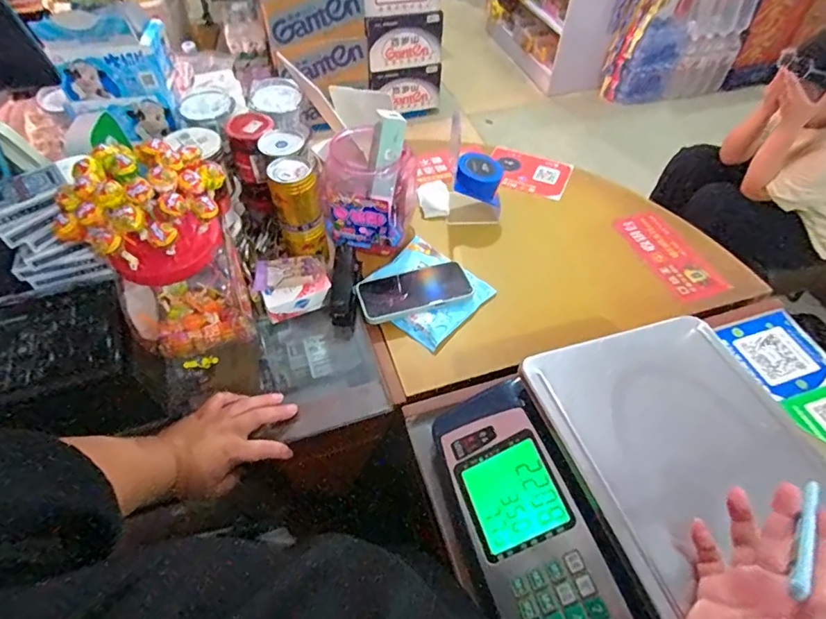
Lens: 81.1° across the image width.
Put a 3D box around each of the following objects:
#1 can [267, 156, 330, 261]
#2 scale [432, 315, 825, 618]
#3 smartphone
[{"bbox_3d":[-0.163,-0.141,0.695,0.061,0.140,0.058,-6,53,-6],"label":"can"},{"bbox_3d":[0.233,0.187,0.467,0.349,0.110,0.333,-14,54,-11],"label":"scale"},{"bbox_3d":[0.002,-0.029,0.718,0.165,0.008,0.083,-17,55,-13],"label":"smartphone"}]

